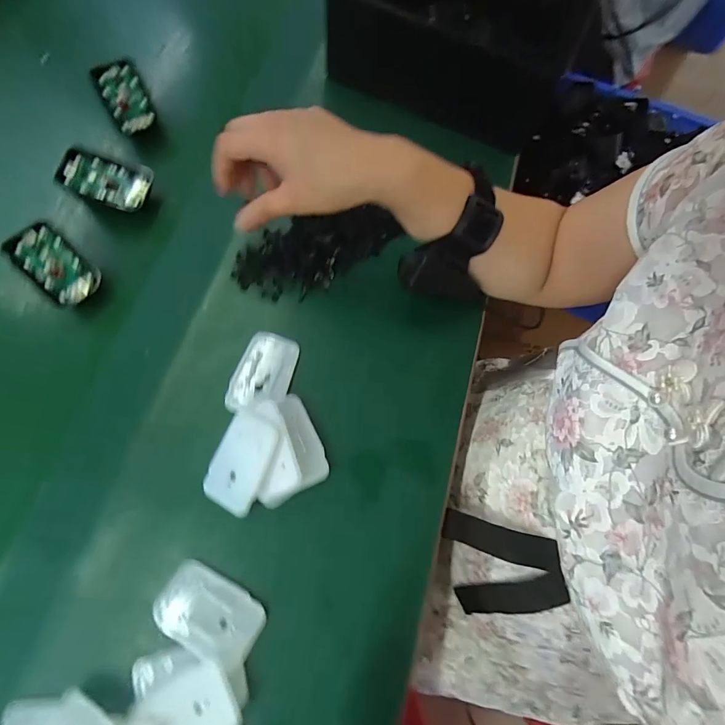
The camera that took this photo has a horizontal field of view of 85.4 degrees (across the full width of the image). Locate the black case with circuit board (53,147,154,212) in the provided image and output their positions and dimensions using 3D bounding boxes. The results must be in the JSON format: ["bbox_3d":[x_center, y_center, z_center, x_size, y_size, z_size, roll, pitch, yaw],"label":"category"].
[{"bbox_3d":[-0.234,-0.167,0.357,0.073,0.008,0.045,14,82,-17],"label":"black case with circuit board"}]

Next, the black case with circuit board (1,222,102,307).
[{"bbox_3d":[-0.256,-0.080,0.326,0.069,0.013,0.043,45,77,-9],"label":"black case with circuit board"}]

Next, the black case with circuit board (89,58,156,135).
[{"bbox_3d":[-0.236,-0.263,0.387,0.043,0.011,0.064,-21,103,-3],"label":"black case with circuit board"}]

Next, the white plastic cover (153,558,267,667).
[{"bbox_3d":[-0.107,0.175,0.273,0.073,0.010,0.045,27,75,5],"label":"white plastic cover"}]

